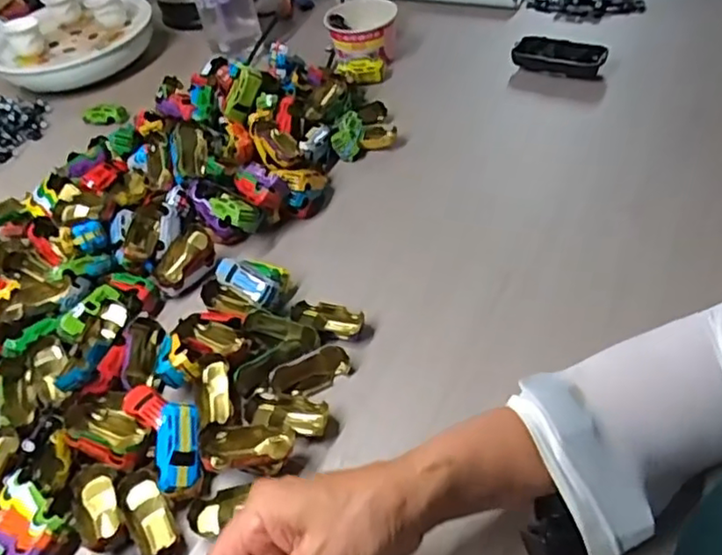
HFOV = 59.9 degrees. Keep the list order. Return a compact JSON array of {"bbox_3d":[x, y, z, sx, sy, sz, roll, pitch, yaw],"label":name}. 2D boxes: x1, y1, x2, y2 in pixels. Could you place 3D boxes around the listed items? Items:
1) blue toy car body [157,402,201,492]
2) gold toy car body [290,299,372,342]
[{"bbox_3d":[-0.133,0.122,0.455,0.030,0.011,0.060,-5,65,-3],"label":"blue toy car body"},{"bbox_3d":[-0.025,0.035,0.553,0.073,0.015,0.026,14,50,23],"label":"gold toy car body"}]

